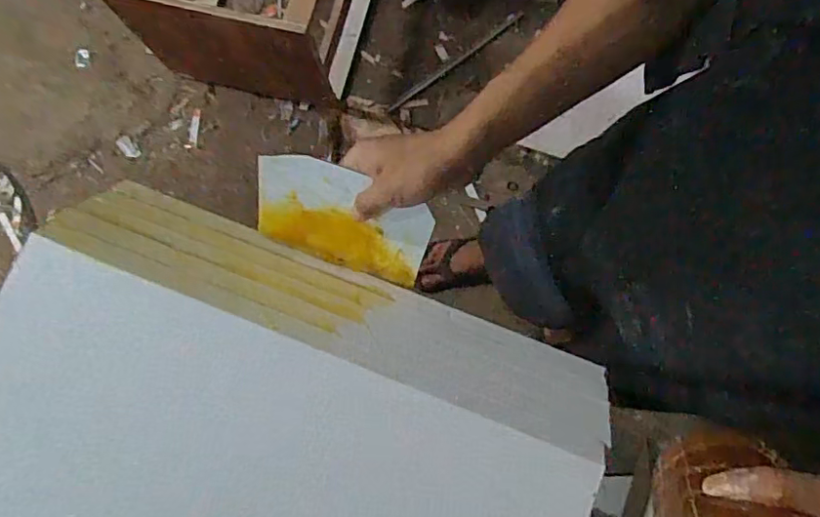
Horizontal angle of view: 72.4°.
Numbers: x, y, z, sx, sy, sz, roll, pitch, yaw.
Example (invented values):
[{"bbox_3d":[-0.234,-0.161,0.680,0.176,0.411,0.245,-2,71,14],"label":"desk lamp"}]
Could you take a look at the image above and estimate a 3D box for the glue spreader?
[{"bbox_3d":[-0.058,-0.031,0.489,0.149,0.108,0.008,18,45,1],"label":"glue spreader"}]

